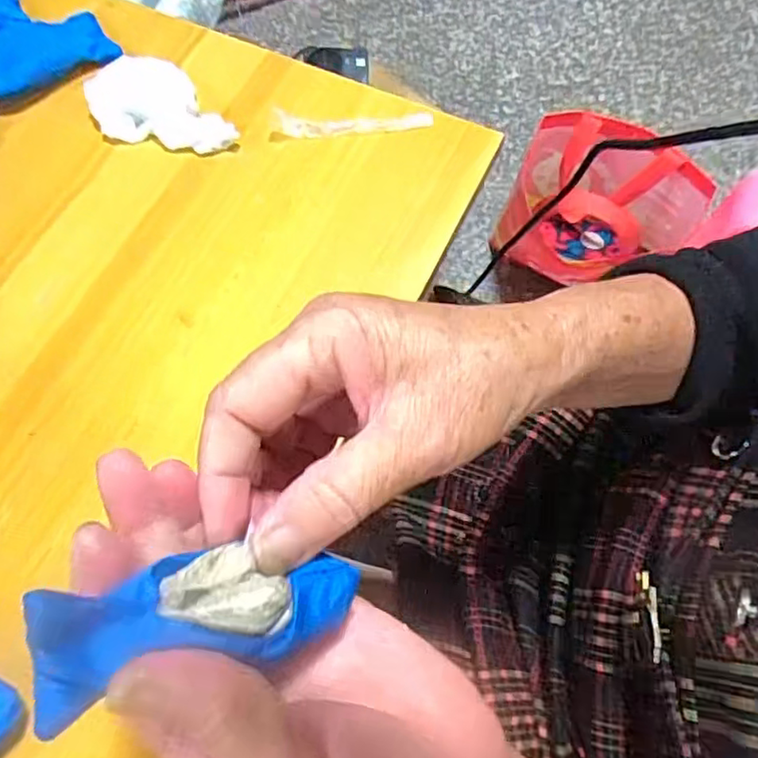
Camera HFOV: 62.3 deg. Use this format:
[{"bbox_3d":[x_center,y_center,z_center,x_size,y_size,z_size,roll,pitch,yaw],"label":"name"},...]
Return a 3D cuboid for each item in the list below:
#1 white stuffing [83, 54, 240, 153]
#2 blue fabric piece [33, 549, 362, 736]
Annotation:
[{"bbox_3d":[-0.136,-0.162,0.384,0.060,0.016,0.092,-38,73,-13],"label":"white stuffing"},{"bbox_3d":[-0.048,0.069,0.178,0.089,0.022,0.035,-3,67,-20],"label":"blue fabric piece"}]

